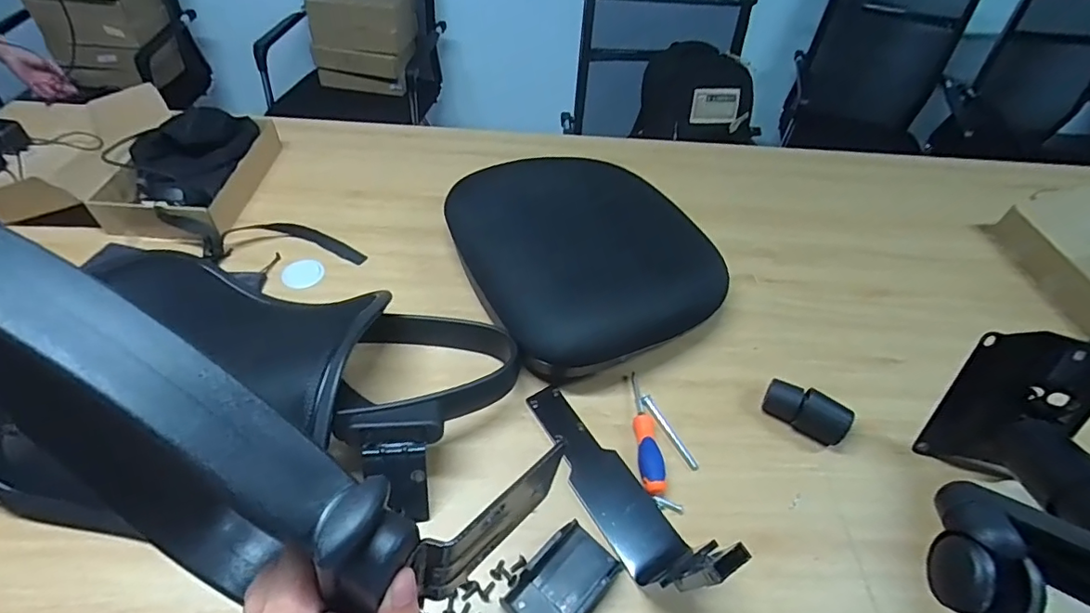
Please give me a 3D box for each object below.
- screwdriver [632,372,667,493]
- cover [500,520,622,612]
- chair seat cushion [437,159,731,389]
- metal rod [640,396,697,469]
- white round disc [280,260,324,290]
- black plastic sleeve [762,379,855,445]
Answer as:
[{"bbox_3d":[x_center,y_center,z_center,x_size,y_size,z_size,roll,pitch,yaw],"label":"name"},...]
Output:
[{"bbox_3d":[0.135,0.162,0.716,0.030,0.027,0.181,0,51,-4],"label":"screwdriver"},{"bbox_3d":[0.022,0.306,0.587,0.077,0.028,0.126,37,58,23],"label":"cover"},{"bbox_3d":[0.061,-0.106,0.893,0.383,0.080,0.421,-19,55,-19],"label":"chair seat cushion"},{"bbox_3d":[0.174,0.172,0.734,0.016,0.009,0.121,-21,55,-20],"label":"metal rod"},{"bbox_3d":[-0.411,-0.055,0.898,0.065,0.006,0.061,2,51,-3],"label":"white round disc"},{"bbox_3d":[0.363,0.144,0.733,0.109,0.044,0.051,26,54,16],"label":"black plastic sleeve"}]

